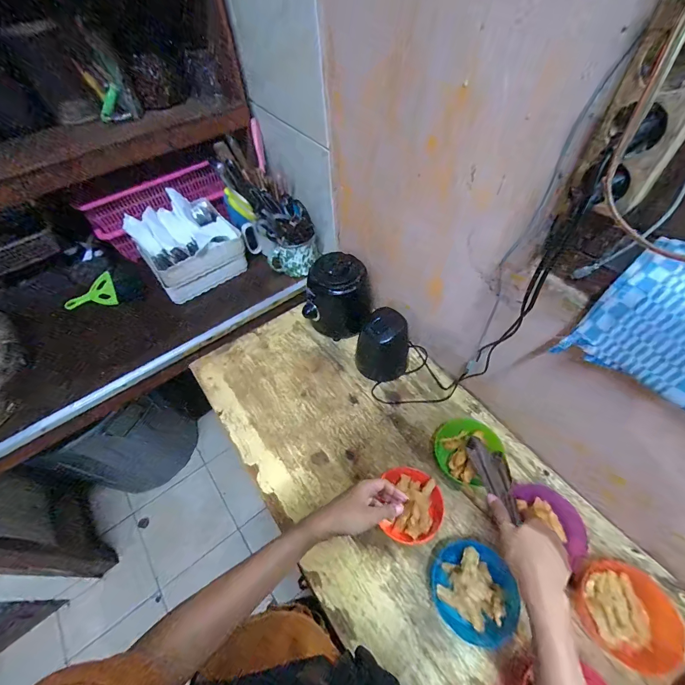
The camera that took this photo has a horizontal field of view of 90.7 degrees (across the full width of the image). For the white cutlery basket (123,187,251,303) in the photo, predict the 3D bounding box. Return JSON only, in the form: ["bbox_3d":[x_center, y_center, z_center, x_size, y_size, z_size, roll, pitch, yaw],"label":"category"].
[{"bbox_3d":[-0.393,-0.250,0.870,0.214,0.137,0.221,-35,59,-20],"label":"white cutlery basket"}]

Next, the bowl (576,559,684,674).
[{"bbox_3d":[0.390,0.371,0.467,0.117,0.031,0.114,-2,51,2],"label":"bowl"}]

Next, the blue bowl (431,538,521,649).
[{"bbox_3d":[0.192,0.355,0.486,0.117,0.050,0.110,-2,54,3],"label":"blue bowl"}]

